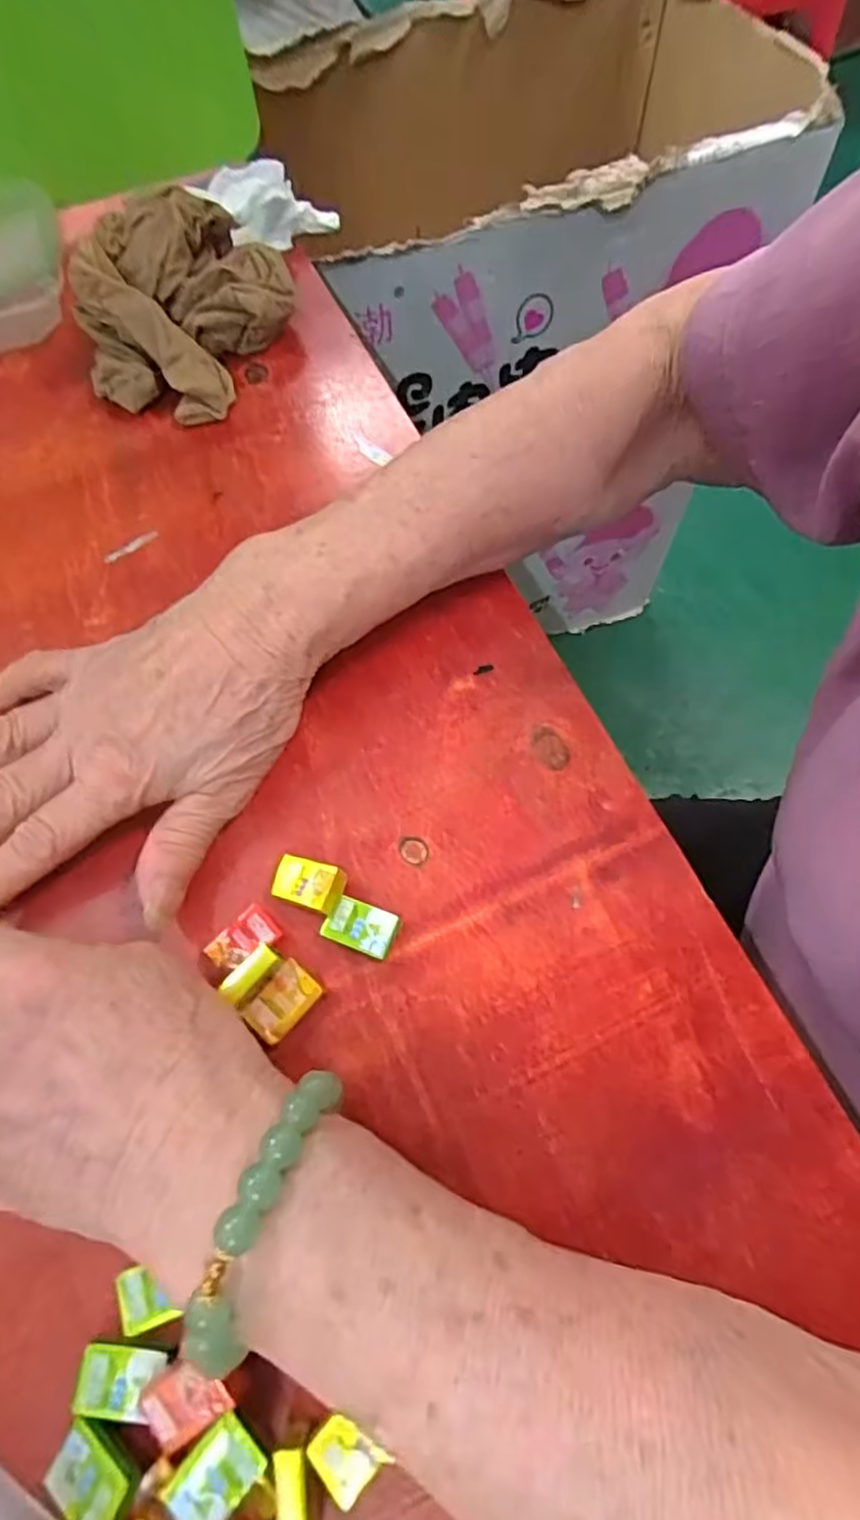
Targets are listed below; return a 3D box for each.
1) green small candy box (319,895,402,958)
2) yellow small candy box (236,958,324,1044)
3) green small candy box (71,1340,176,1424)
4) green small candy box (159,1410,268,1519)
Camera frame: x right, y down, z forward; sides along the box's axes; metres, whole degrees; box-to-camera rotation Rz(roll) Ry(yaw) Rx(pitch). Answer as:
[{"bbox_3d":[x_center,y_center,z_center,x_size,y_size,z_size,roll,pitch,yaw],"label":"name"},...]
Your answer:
[{"bbox_3d":[-0.025,0.062,0.249,0.025,0.008,0.017,20,68,10],"label":"green small candy box"},{"bbox_3d":[-0.052,0.085,0.240,0.019,0.008,0.024,38,72,17],"label":"yellow small candy box"},{"bbox_3d":[-0.090,0.180,0.196,0.027,0.004,0.018,2,66,2],"label":"green small candy box"},{"bbox_3d":[-0.058,0.194,0.184,0.017,0.009,0.025,40,73,17],"label":"green small candy box"}]

